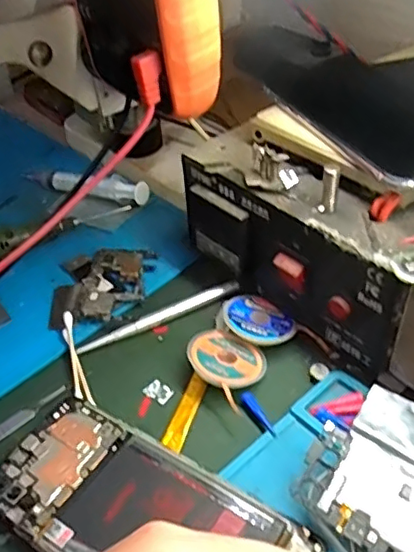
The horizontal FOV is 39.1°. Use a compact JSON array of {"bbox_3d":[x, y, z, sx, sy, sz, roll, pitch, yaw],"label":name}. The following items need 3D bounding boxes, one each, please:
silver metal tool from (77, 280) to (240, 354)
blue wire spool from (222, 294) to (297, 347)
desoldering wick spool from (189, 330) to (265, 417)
[{"bbox_3d":[-0.030,0.025,0.376,0.110,0.004,0.008,-21,44,-16],"label":"silver metal tool"},{"bbox_3d":[0.032,0.026,0.359,0.041,0.012,0.042,-4,42,3],"label":"blue wire spool"},{"bbox_3d":[0.010,0.051,0.338,0.046,0.016,0.042,-4,42,3],"label":"desoldering wick spool"}]

